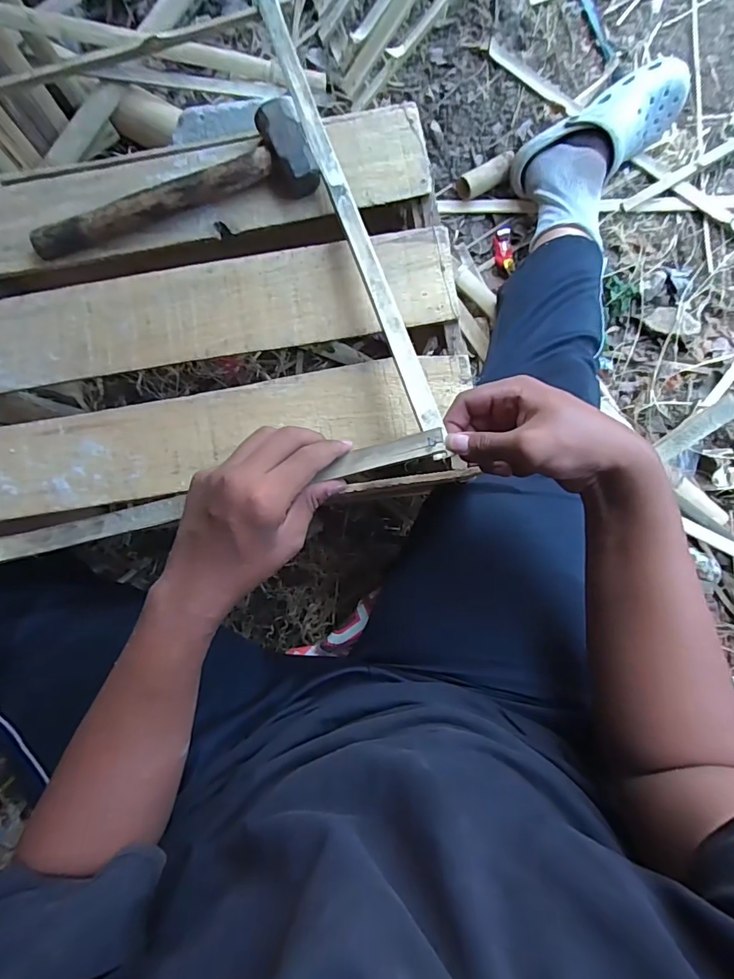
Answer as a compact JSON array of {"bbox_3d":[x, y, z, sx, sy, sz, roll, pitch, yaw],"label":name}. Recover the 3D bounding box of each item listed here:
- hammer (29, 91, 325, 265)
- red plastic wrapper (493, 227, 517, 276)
[{"bbox_3d":[-0.181,-0.274,0.447,0.270,0.031,0.075,-21,88,0],"label":"hammer"},{"bbox_3d":[0.234,-0.407,0.818,0.032,0.016,0.080,-6,88,0],"label":"red plastic wrapper"}]

